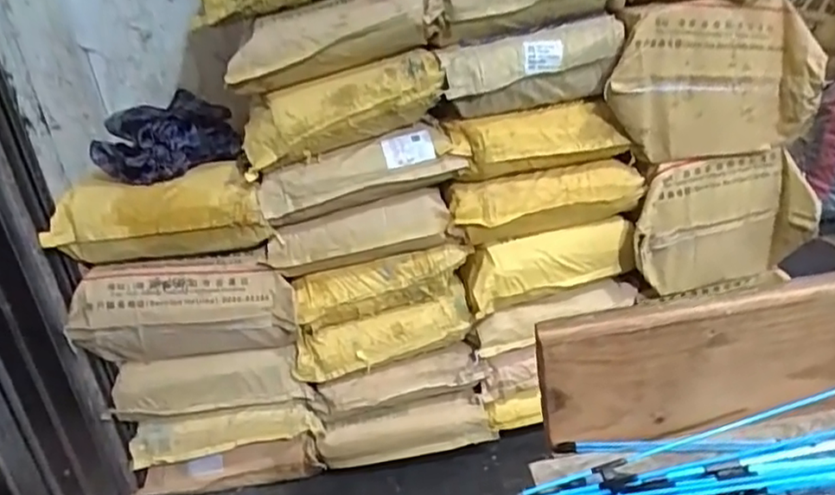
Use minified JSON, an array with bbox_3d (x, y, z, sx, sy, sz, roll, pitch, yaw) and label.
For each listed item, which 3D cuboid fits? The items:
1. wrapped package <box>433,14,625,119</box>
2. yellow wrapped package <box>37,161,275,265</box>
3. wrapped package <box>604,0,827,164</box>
[{"bbox_3d":[0.232,-0.366,1.281,0.368,0.143,0.102,-9,23,-1],"label":"wrapped package"},{"bbox_3d":[-0.544,-0.056,1.313,0.434,0.165,0.125,-11,23,-6],"label":"yellow wrapped package"},{"bbox_3d":[0.614,-0.352,1.329,0.426,0.312,0.130,-6,23,7],"label":"wrapped package"}]

